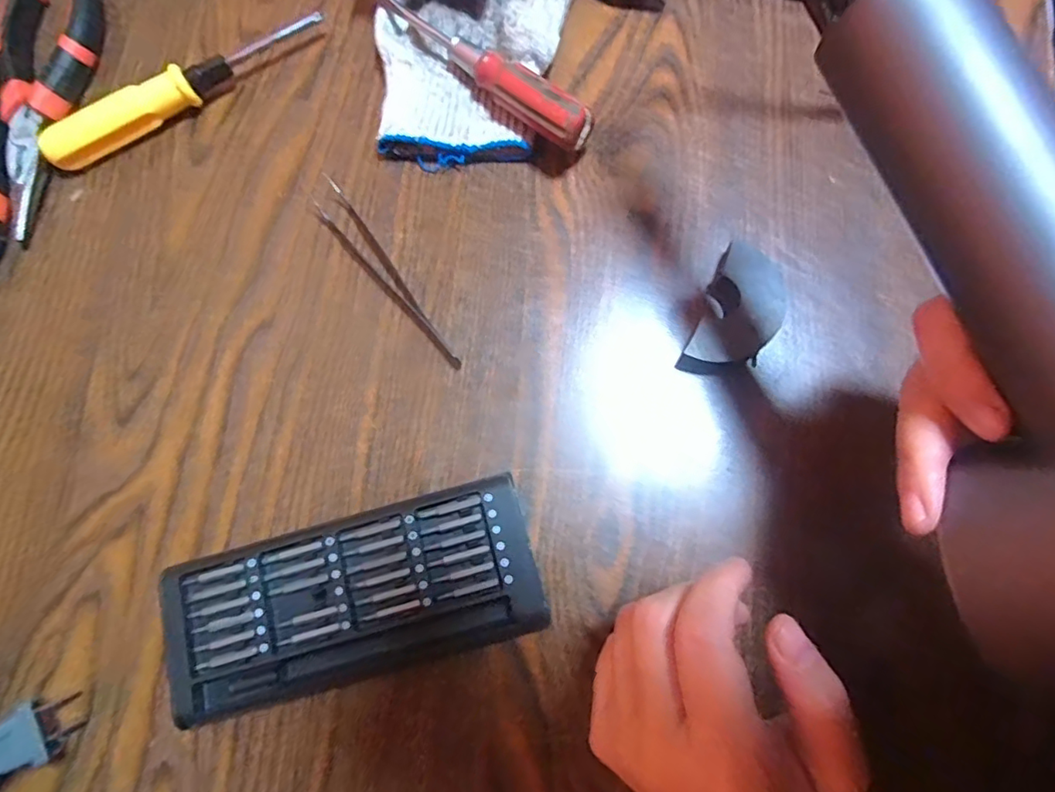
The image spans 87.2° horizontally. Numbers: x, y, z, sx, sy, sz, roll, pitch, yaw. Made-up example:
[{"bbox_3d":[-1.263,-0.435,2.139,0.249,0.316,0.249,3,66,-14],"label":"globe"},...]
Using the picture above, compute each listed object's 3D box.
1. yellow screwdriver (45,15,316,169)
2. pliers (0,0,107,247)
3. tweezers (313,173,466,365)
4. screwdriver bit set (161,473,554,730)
[{"bbox_3d":[-0.178,-0.161,0.292,0.153,0.019,0.018,-29,79,-5],"label":"yellow screwdriver"},{"bbox_3d":[-0.260,-0.160,0.298,0.047,0.016,0.158,-5,78,0],"label":"pliers"},{"bbox_3d":[-0.072,-0.059,0.274,0.016,0.007,0.115,-35,80,-6],"label":"tweezers"},{"bbox_3d":[-0.072,0.088,0.238,0.155,0.018,0.068,-15,79,-2],"label":"screwdriver bit set"}]

